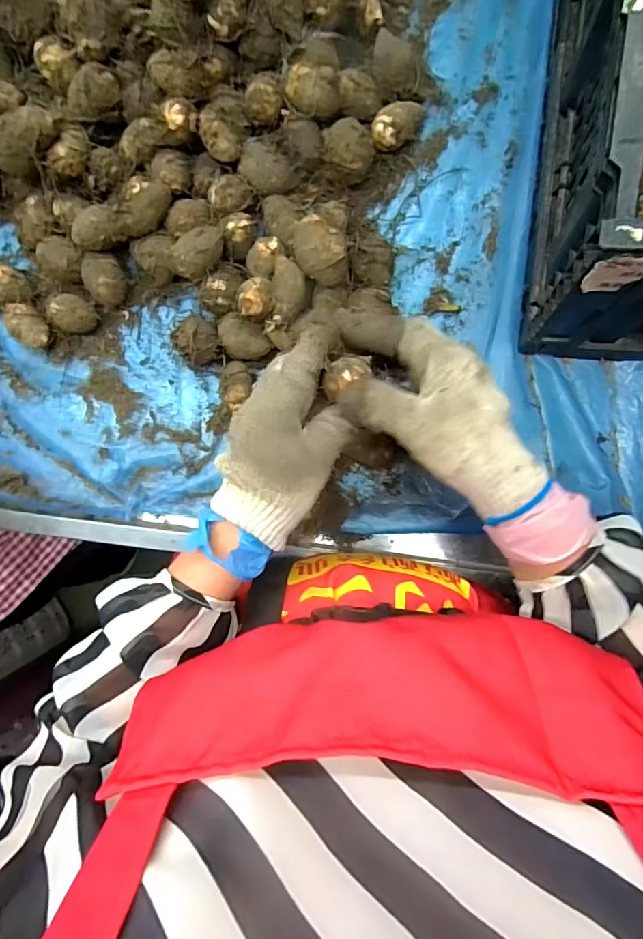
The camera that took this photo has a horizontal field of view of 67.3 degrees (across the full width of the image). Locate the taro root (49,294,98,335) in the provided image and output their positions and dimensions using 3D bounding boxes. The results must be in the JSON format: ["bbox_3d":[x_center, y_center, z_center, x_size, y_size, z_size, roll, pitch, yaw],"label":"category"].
[{"bbox_3d":[-0.241,-0.151,0.472,0.035,0.030,0.034,0,90,4],"label":"taro root"}]

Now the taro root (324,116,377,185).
[{"bbox_3d":[0.025,-0.290,0.446,0.045,0.040,0.048,0,90,4],"label":"taro root"}]

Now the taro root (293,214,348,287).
[{"bbox_3d":[0.000,-0.187,0.417,0.042,0.034,0.052,-10,90,4],"label":"taro root"}]

